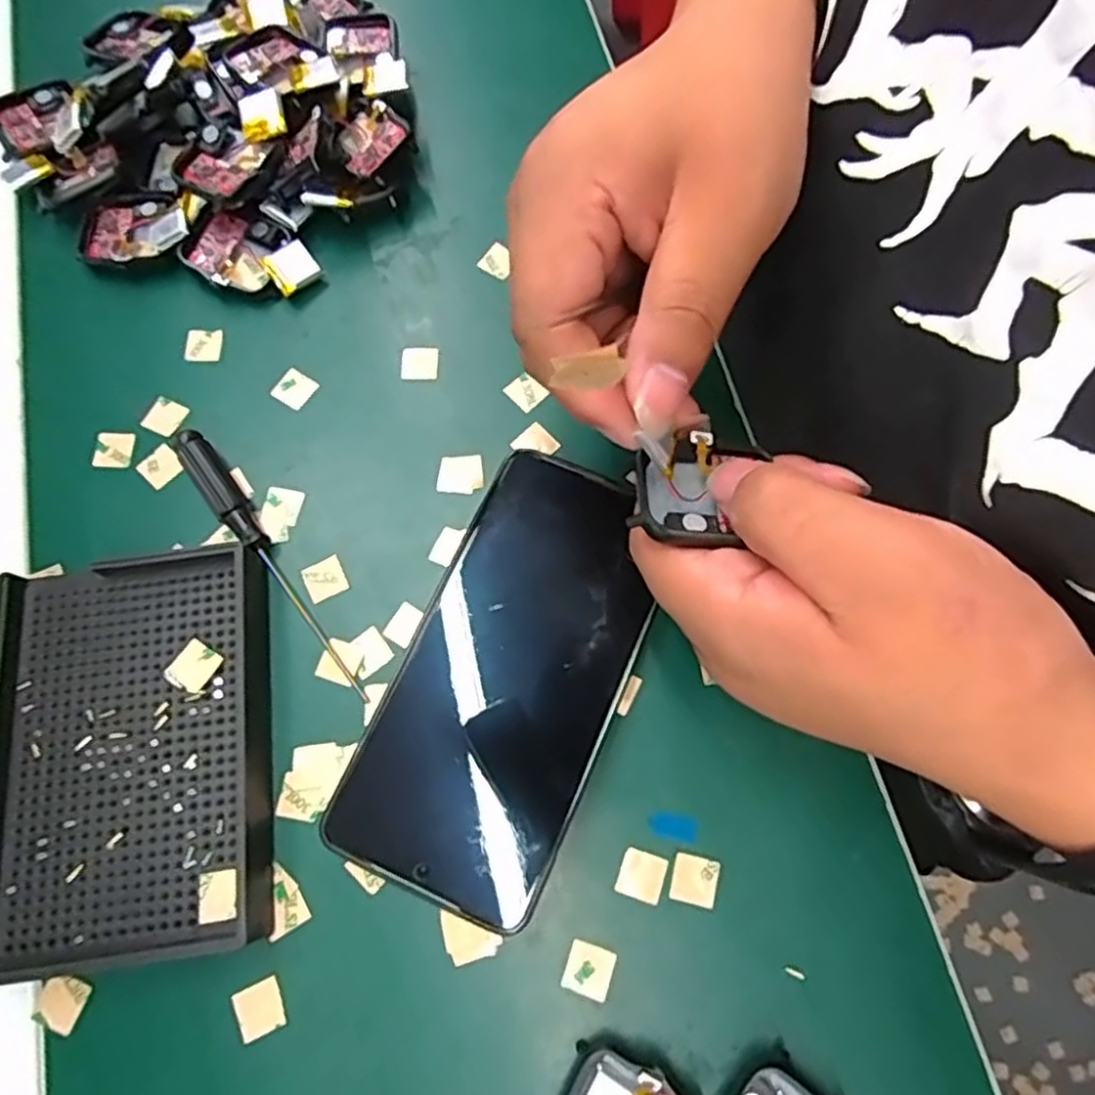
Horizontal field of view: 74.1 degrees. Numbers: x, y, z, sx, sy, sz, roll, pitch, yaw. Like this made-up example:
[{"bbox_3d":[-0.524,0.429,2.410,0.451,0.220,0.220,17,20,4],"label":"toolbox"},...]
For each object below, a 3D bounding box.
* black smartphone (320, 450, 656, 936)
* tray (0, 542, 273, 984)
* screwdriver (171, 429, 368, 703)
[{"bbox_3d":[-0.012,0.045,0.268,0.076,0.015,0.159,24,74,9],"label":"black smartphone"},{"bbox_3d":[-0.150,0.072,0.258,0.097,0.023,0.133,-8,71,-1],"label":"tray"},{"bbox_3d":[-0.110,0.005,0.282,0.013,0.016,0.127,-35,74,-10],"label":"screwdriver"}]

